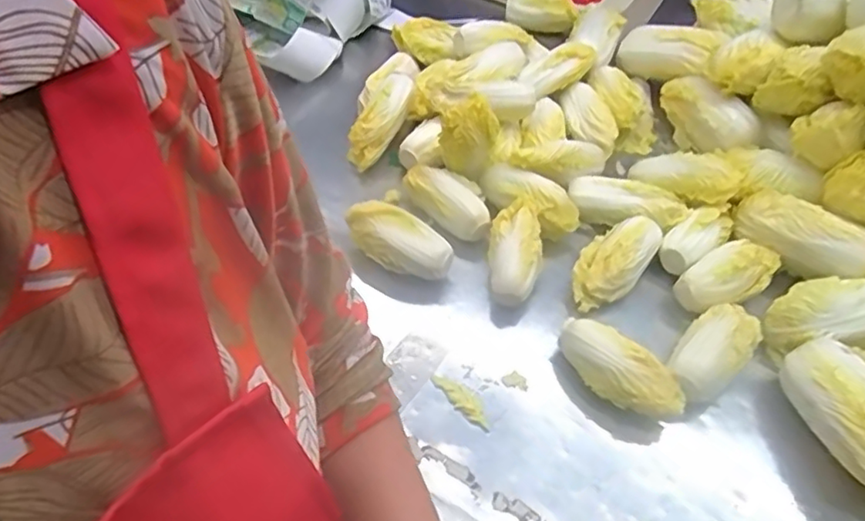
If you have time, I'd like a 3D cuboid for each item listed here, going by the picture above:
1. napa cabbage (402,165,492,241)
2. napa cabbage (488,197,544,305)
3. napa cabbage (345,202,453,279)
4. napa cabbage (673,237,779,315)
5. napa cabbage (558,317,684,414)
[{"bbox_3d":[0.019,-0.068,0.674,0.104,0.040,0.060,37,57,25],"label":"napa cabbage"},{"bbox_3d":[0.085,-0.016,0.621,0.053,0.039,0.116,6,63,1],"label":"napa cabbage"},{"bbox_3d":[-0.033,-0.020,0.633,0.113,0.050,0.058,18,51,12],"label":"napa cabbage"},{"bbox_3d":[0.296,0.013,0.615,0.109,0.040,0.055,-25,55,-23],"label":"napa cabbage"},{"bbox_3d":[0.164,0.097,0.547,0.119,0.044,0.050,35,56,24],"label":"napa cabbage"}]

